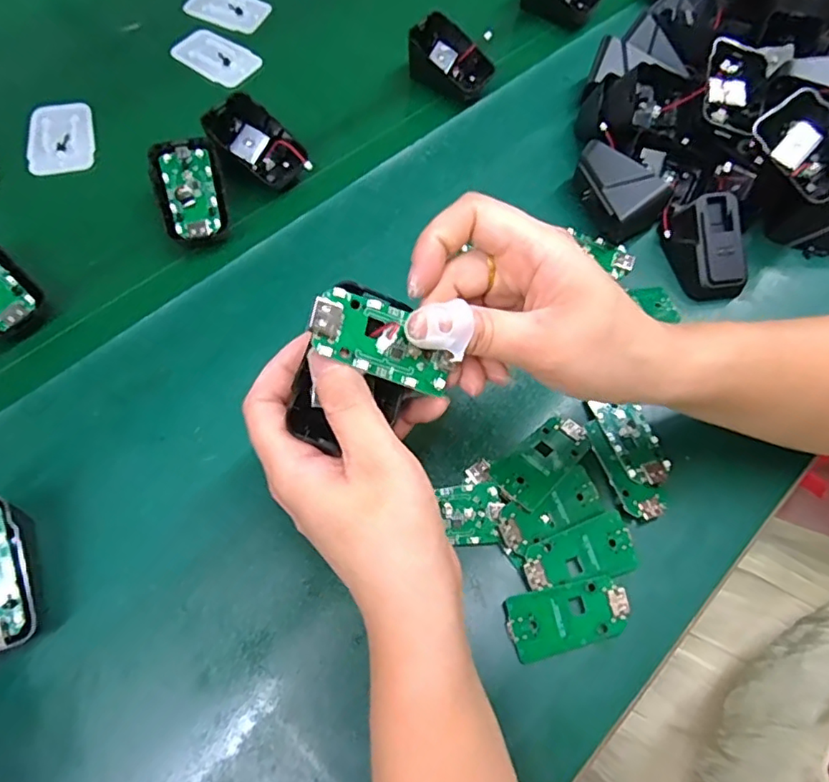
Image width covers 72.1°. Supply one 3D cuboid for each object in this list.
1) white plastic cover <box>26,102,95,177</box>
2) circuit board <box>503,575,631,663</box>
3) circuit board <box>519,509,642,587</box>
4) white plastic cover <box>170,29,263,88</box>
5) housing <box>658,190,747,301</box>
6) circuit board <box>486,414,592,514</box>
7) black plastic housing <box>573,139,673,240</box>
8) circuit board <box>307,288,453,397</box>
[{"bbox_3d":[-0.263,-0.187,0.425,0.045,0.006,0.062,-13,72,-7],"label":"white plastic cover"},{"bbox_3d":[0.080,0.116,0.293,0.063,0.005,0.030,-11,66,-9],"label":"circuit board"},{"bbox_3d":[0.090,0.089,0.306,0.064,0.006,0.032,-19,68,-12],"label":"circuit board"},{"bbox_3d":[-0.164,-0.278,0.473,0.064,0.011,0.043,31,67,10],"label":"white plastic cover"},{"bbox_3d":[0.203,-0.098,0.388,0.043,0.036,0.063,-6,65,-7],"label":"housing"},{"bbox_3d":[0.073,0.038,0.326,0.031,0.008,0.062,43,69,15],"label":"circuit board"},{"bbox_3d":[0.138,-0.138,0.399,0.031,0.048,0.061,-31,71,-17],"label":"black plastic housing"},{"bbox_3d":[-0.012,-0.021,0.232,0.062,0.005,0.030,20,72,-23],"label":"circuit board"}]

